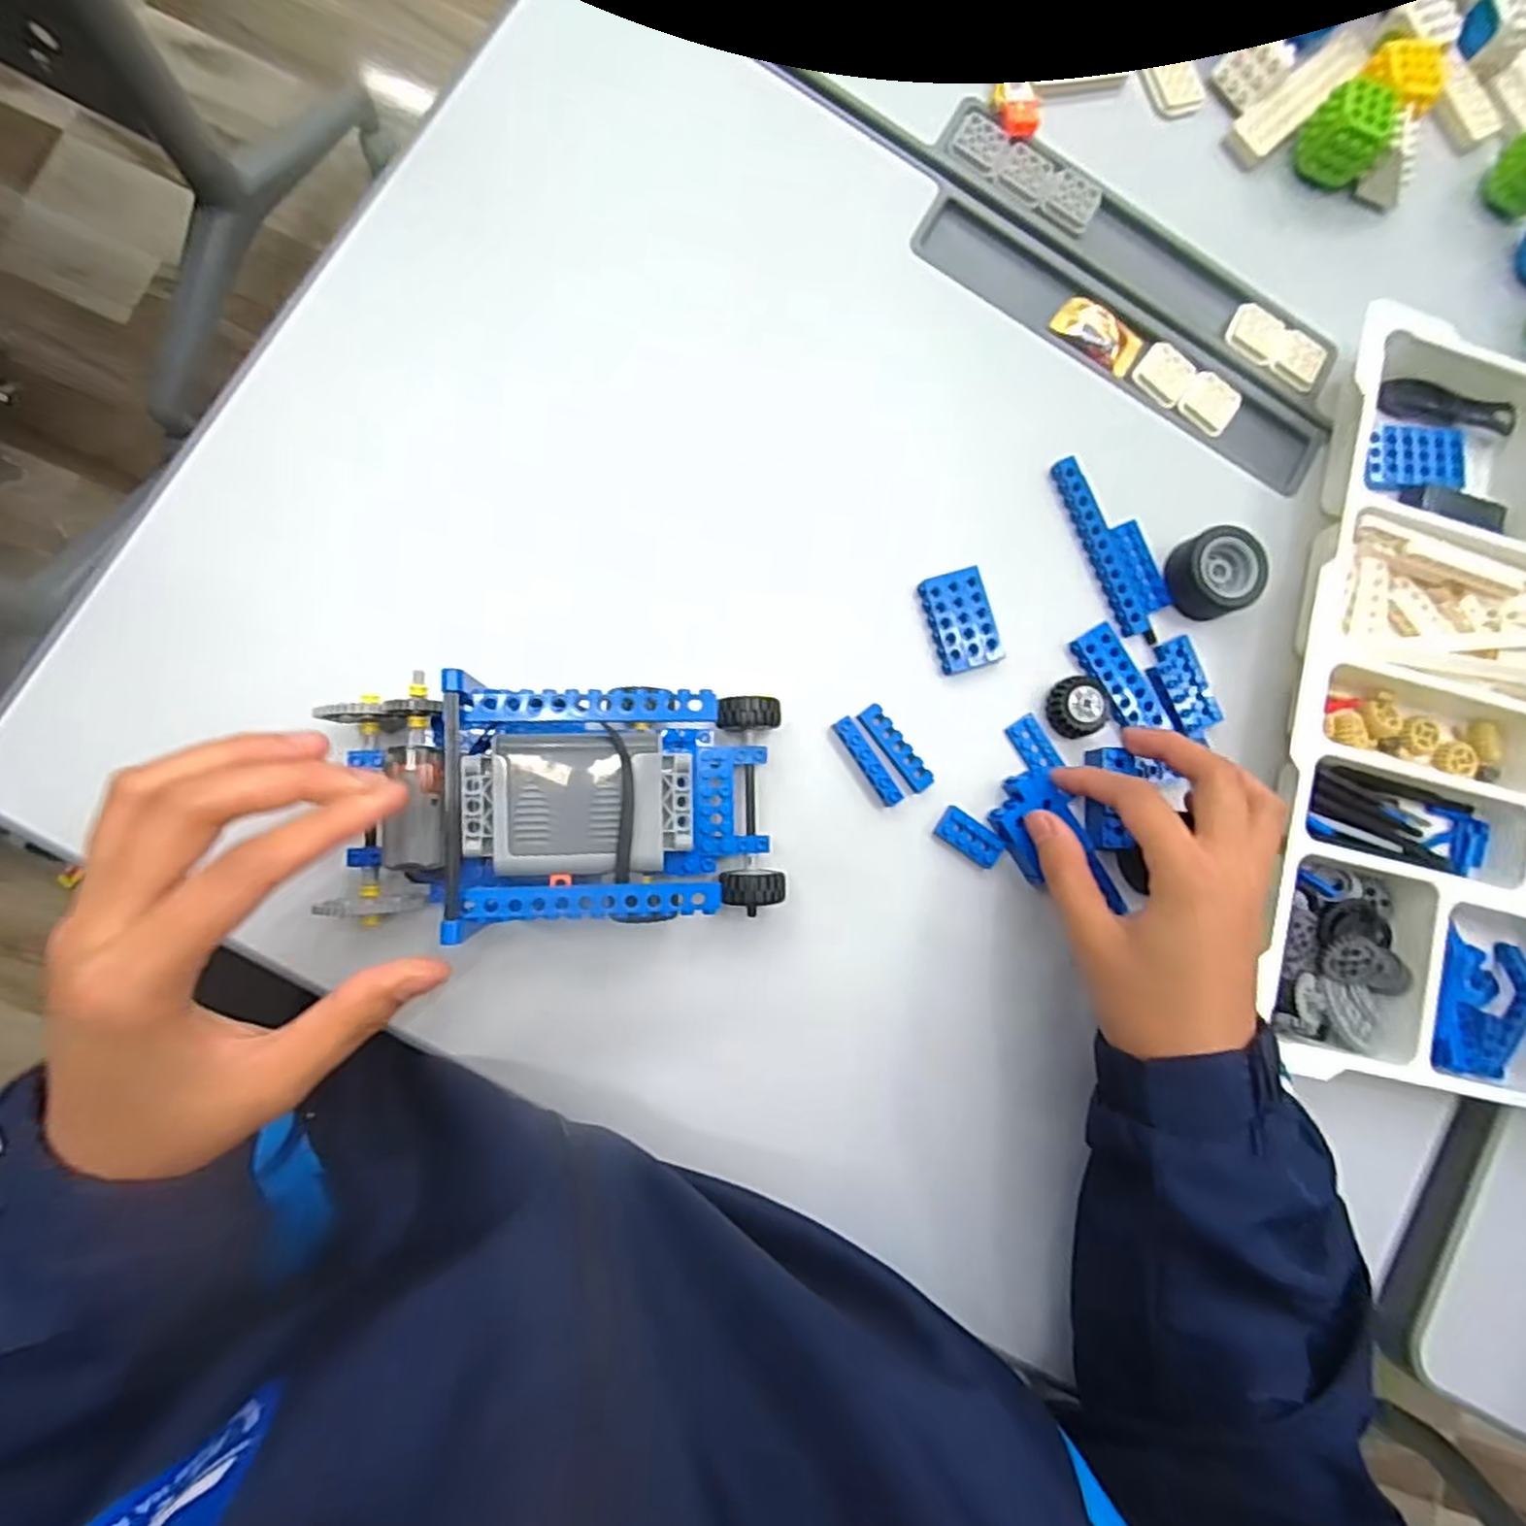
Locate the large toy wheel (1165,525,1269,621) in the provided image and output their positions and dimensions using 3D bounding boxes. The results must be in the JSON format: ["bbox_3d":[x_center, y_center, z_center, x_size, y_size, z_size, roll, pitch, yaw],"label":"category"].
[{"bbox_3d":[0.228,-0.095,0.365,0.040,0.021,0.040,1,86,-8],"label":"large toy wheel"}]

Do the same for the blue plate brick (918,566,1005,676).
[{"bbox_3d":[0.097,-0.069,0.359,0.032,0.014,0.047,-18,88,-9],"label":"blue plate brick"}]

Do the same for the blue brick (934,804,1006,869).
[{"bbox_3d":[0.100,0.035,0.350,0.032,0.008,0.018,37,82,-4],"label":"blue brick"}]

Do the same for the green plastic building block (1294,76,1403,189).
[{"bbox_3d":[0.309,-0.334,0.387,0.041,0.037,0.038,27,84,-4],"label":"green plastic building block"}]

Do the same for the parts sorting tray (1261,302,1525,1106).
[{"bbox_3d":[0.389,-0.031,0.365,0.259,0.035,0.389,14,84,-7],"label":"parts sorting tray"}]

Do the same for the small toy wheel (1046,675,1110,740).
[{"bbox_3d":[0.155,-0.029,0.358,0.028,0.013,0.028,1,86,-8],"label":"small toy wheel"}]

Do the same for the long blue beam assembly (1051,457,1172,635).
[{"bbox_3d":[0.180,-0.113,0.370,0.034,0.009,0.093,-22,89,-9],"label":"long blue beam assembly"}]

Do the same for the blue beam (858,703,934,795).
[{"bbox_3d":[0.064,-0.007,0.349,0.014,0.011,0.046,-37,91,-9],"label":"blue beam"}]

